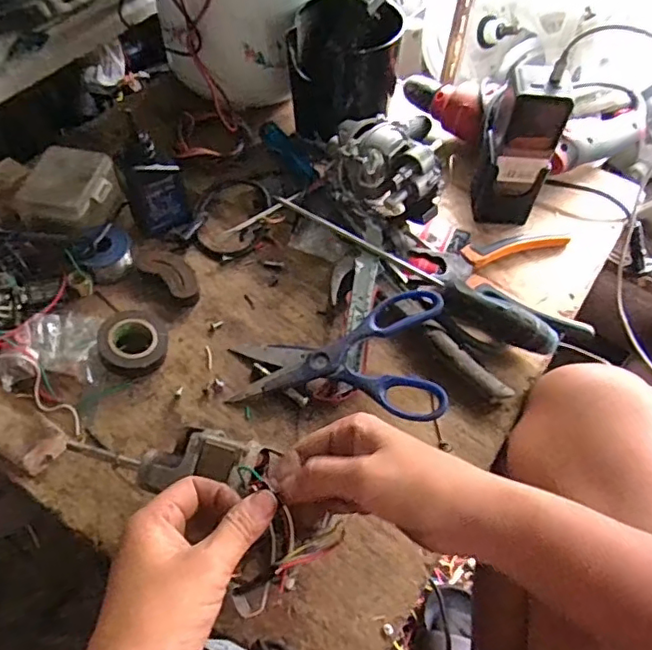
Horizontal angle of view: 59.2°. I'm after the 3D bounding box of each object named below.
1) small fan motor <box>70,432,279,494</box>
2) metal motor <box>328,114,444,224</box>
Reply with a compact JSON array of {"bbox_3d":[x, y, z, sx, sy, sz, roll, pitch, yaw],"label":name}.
[{"bbox_3d":[-0.120,0.099,0.418,0.154,0.041,0.056,-3,55,18],"label":"small fan motor"},{"bbox_3d":[0.064,-0.165,0.608,0.091,0.089,0.135,-34,65,-22],"label":"metal motor"}]

